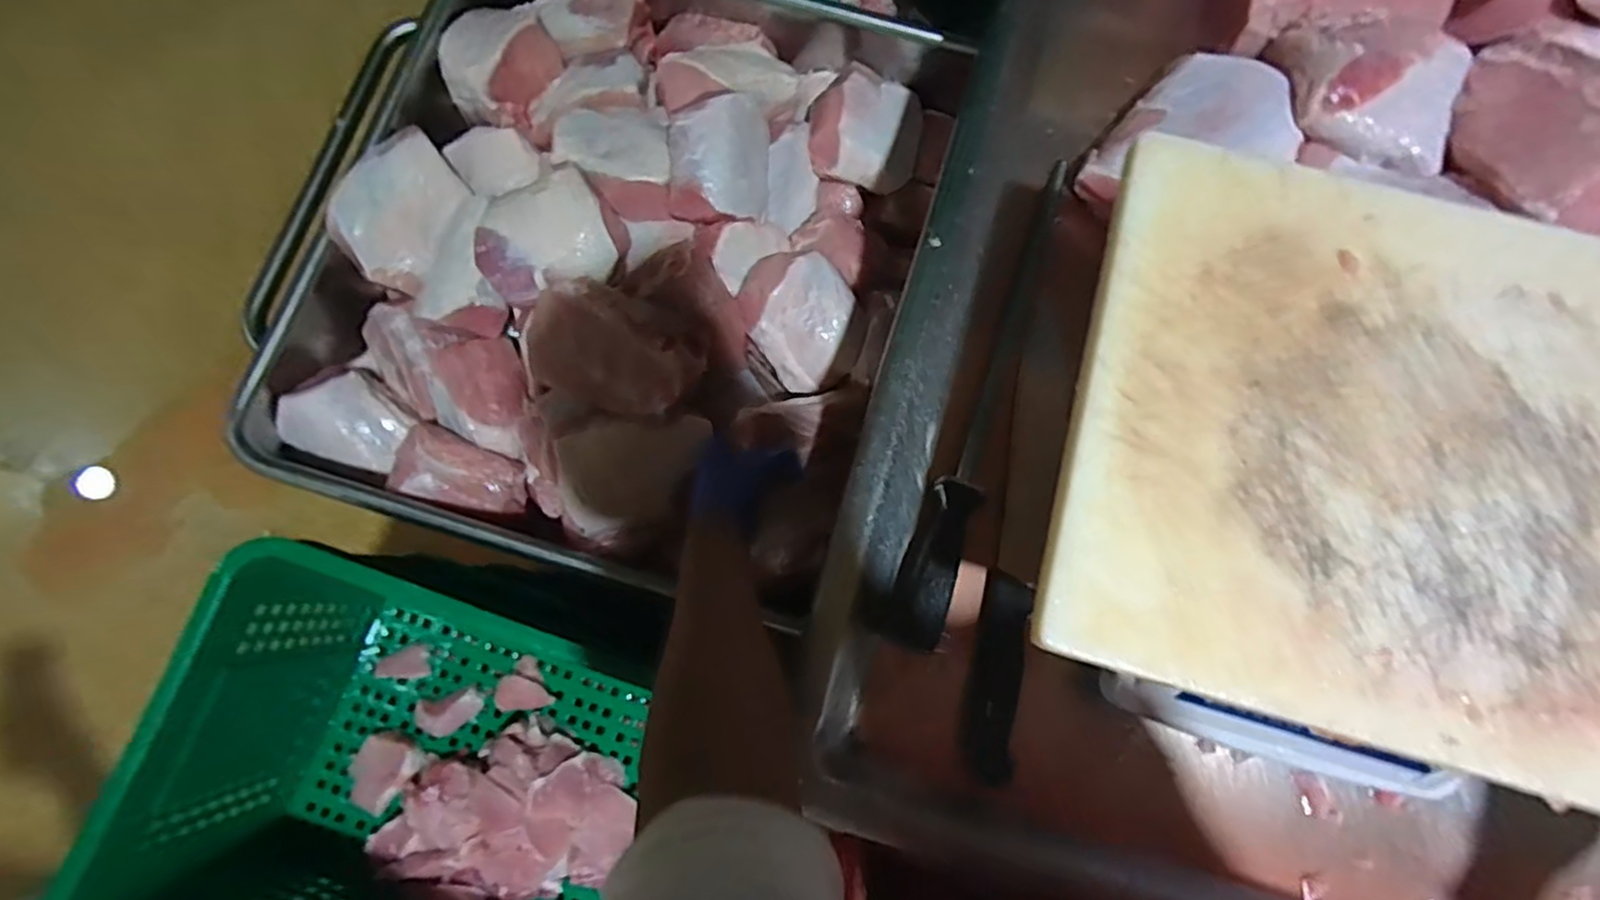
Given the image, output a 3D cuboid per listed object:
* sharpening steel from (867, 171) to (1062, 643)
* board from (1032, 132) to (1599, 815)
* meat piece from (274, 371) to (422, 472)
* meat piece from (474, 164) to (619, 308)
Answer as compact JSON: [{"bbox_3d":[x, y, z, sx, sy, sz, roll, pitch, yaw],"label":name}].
[{"bbox_3d":[0.142,-0.051,0.533,0.049,0.037,0.405,22,78,3],"label":"sharpening steel"},{"bbox_3d":[0.336,0.006,0.358,0.371,0.014,0.296,16,78,2],"label":"board"},{"bbox_3d":[-0.468,-0.034,0.720,0.116,0.041,0.095,22,78,3],"label":"meat piece"},{"bbox_3d":[-0.252,-0.203,0.681,0.133,0.060,0.112,-17,79,-5],"label":"meat piece"}]

